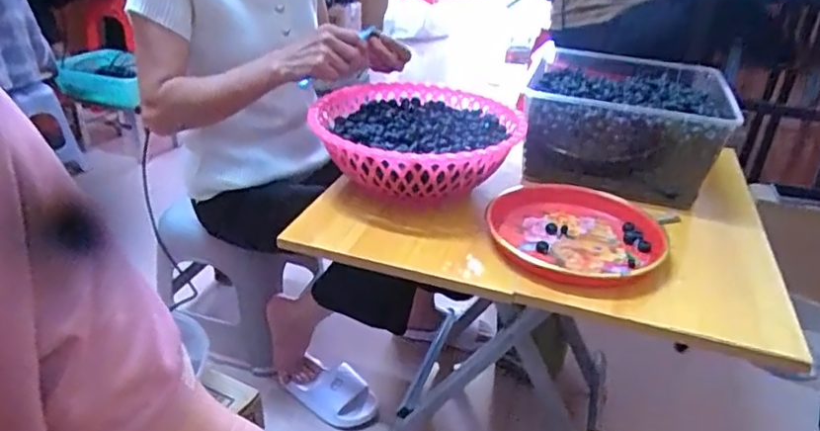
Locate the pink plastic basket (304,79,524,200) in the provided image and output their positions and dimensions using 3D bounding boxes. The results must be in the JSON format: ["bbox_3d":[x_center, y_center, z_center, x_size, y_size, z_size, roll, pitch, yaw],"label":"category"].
[{"bbox_3d":[0.011,-0.115,0.860,0.283,0.084,0.287,2,29,-1],"label":"pink plastic basket"}]

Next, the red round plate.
[{"bbox_3d":[0.208,0.022,0.753,0.212,0.032,0.205,2,29,-1],"label":"red round plate"}]

